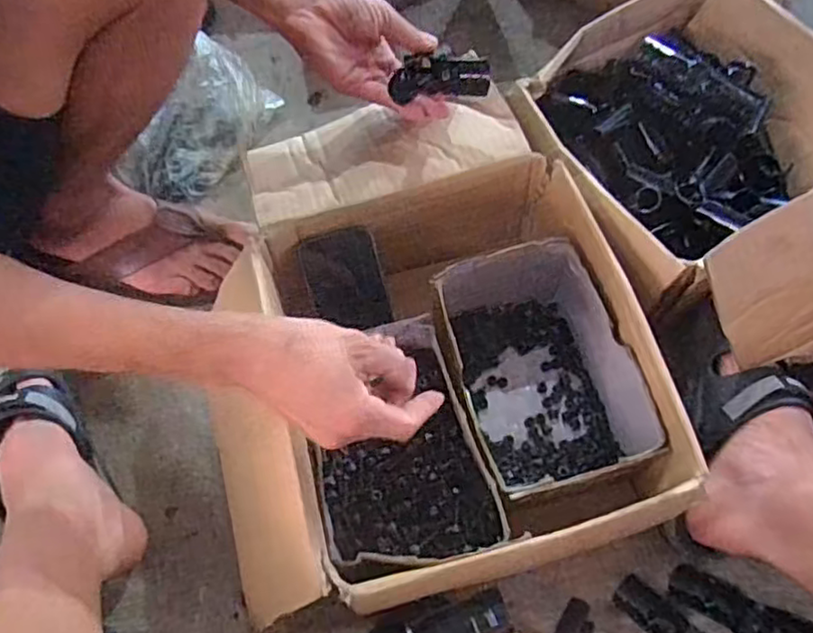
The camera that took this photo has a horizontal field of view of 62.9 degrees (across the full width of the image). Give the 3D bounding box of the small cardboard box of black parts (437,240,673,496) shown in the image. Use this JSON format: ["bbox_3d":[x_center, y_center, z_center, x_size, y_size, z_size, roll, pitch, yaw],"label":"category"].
[{"bbox_3d":[0.115,0.053,0.603,0.140,0.101,0.211,-14,65,-6],"label":"small cardboard box of black parts"}]

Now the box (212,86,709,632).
[{"bbox_3d":[0.001,0.023,0.602,0.370,0.131,0.418,-14,65,-7],"label":"box"}]

